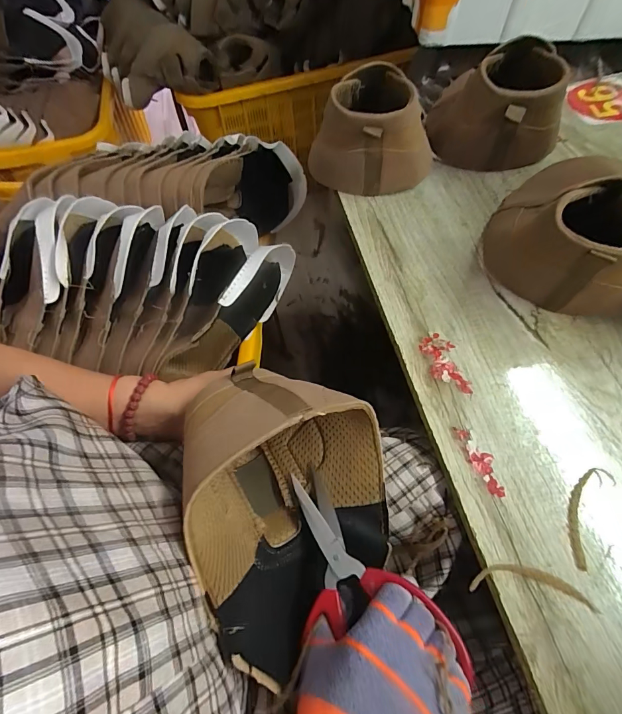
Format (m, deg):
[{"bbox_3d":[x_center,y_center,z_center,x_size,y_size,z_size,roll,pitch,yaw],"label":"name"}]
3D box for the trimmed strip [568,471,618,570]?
[{"bbox_3d":[0.227,0.129,0.312,0.027,0.004,0.085,31,68,18],"label":"trimmed strip"}]

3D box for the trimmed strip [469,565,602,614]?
[{"bbox_3d":[0.171,0.177,0.292,0.093,0.005,0.023,6,63,7],"label":"trimmed strip"}]

